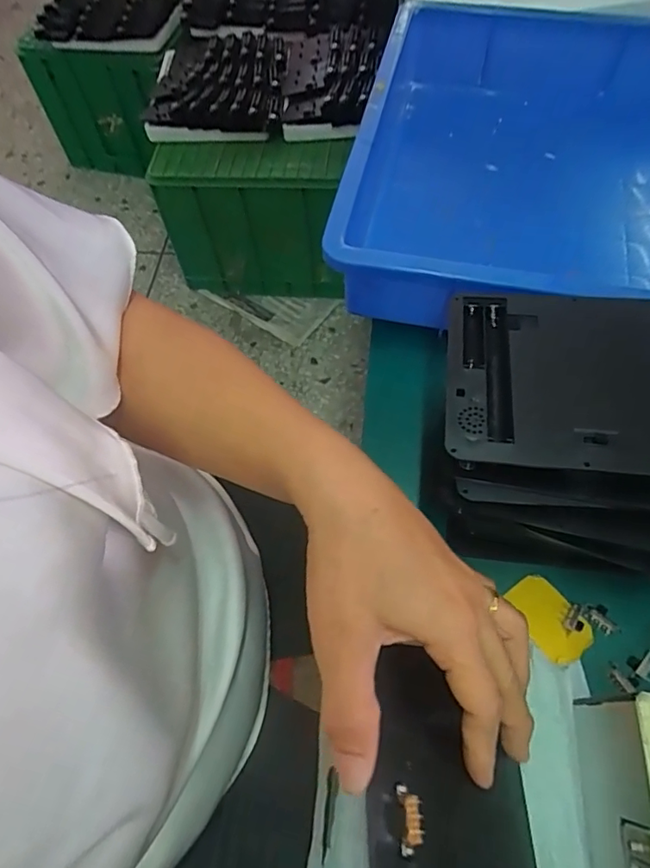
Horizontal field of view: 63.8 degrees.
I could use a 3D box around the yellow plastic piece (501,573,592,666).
[{"bbox_3d":[0.131,0.109,0.308,0.034,0.004,0.049,-32,63,-21],"label":"yellow plastic piece"}]

